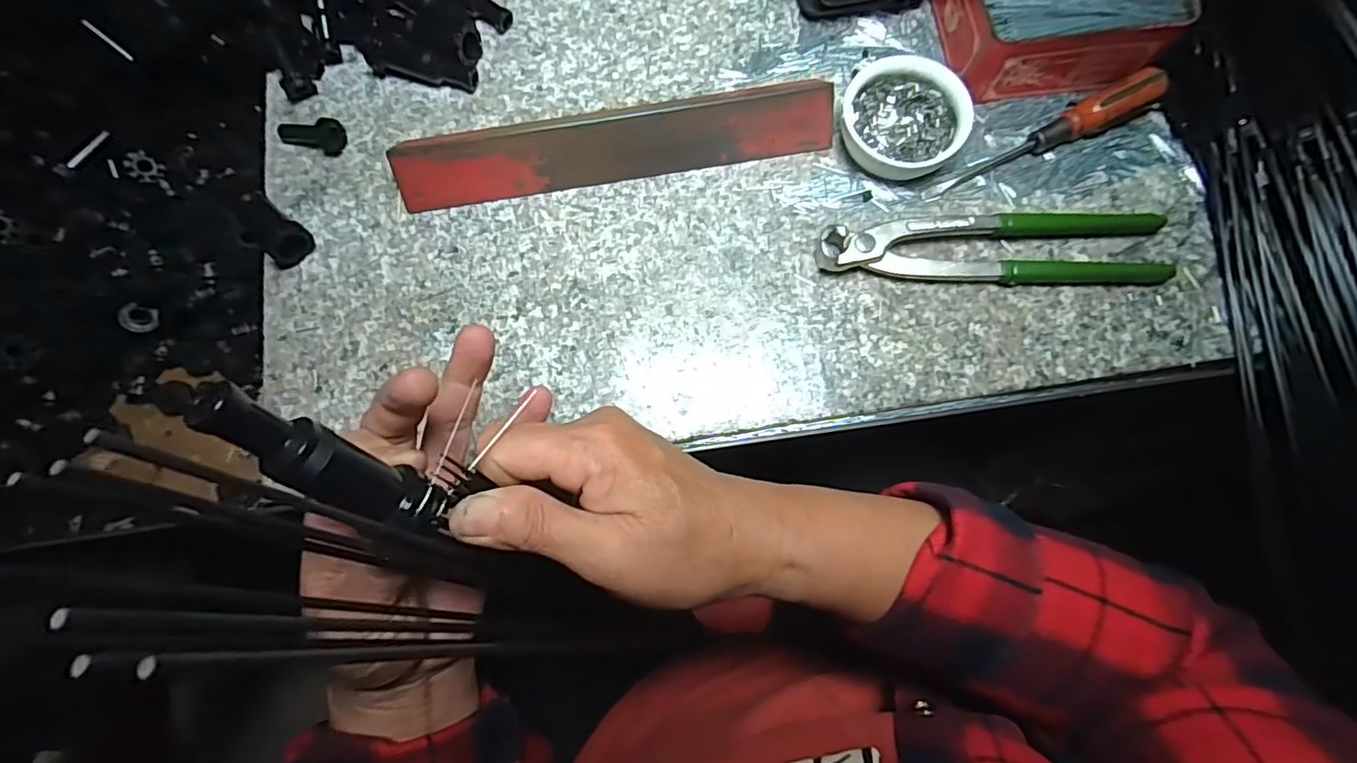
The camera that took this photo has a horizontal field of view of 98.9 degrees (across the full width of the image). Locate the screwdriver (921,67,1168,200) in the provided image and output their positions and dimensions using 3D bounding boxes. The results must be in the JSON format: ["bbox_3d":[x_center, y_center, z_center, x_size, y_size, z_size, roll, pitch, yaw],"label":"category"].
[{"bbox_3d":[0.218,-0.143,0.344,0.149,0.022,0.020,-27,78,-5],"label":"screwdriver"}]

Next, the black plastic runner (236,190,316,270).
[{"bbox_3d":[-0.239,-0.090,0.338,0.047,0.024,0.027,40,81,9],"label":"black plastic runner"}]

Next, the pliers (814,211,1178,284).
[{"bbox_3d":[0.182,-0.079,0.335,0.201,0.017,0.046,-2,77,1],"label":"pliers"}]

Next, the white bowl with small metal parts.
[{"bbox_3d":[0.132,-0.154,0.345,0.071,0.026,0.068,0,77,1],"label":"white bowl with small metal parts"}]

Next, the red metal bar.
[{"bbox_3d":[-0.036,-0.141,0.344,0.256,0.029,0.031,-10,77,-1],"label":"red metal bar"}]

